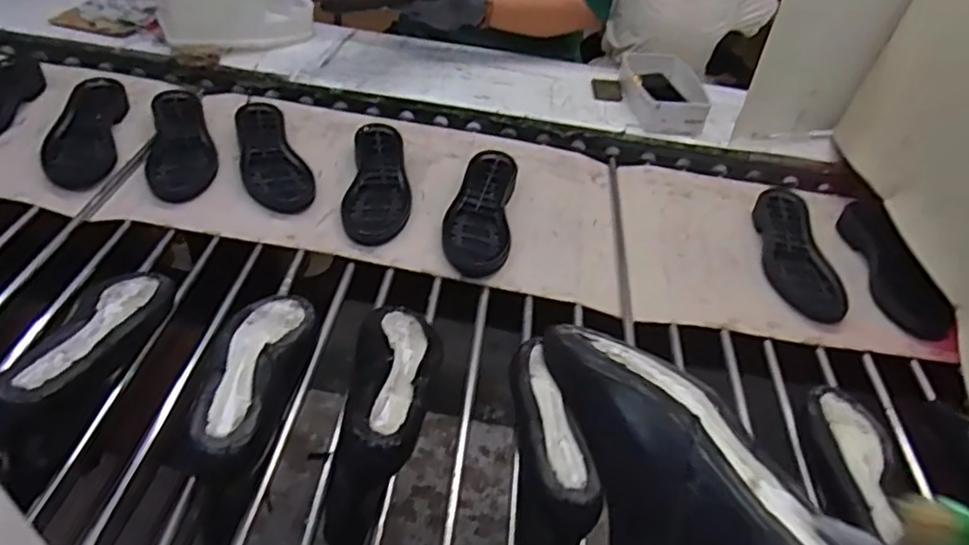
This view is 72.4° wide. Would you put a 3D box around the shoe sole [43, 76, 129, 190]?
[{"bbox_3d":[-0.581,-0.213,0.966,0.082,0.028,0.243,-5,44,-13],"label":"shoe sole"}]

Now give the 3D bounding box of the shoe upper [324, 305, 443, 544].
[{"bbox_3d":[-0.086,0.112,0.635,0.081,0.100,0.256,6,42,-1],"label":"shoe upper"}]

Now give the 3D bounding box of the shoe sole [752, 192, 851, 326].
[{"bbox_3d":[0.425,-0.031,0.910,0.085,0.027,0.250,8,42,0],"label":"shoe sole"}]

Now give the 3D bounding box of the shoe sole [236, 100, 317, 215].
[{"bbox_3d":[-0.312,-0.172,0.954,0.086,0.026,0.243,-16,47,-24],"label":"shoe sole"}]

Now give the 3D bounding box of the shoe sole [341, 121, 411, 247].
[{"bbox_3d":[-0.148,-0.131,0.936,0.086,0.024,0.255,3,42,-5],"label":"shoe sole"}]

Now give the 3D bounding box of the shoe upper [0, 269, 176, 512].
[{"bbox_3d":[-0.381,0.077,0.637,0.075,0.096,0.257,9,42,1],"label":"shoe upper"}]

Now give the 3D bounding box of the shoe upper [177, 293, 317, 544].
[{"bbox_3d":[-0.215,0.114,0.613,0.081,0.086,0.270,4,42,-4],"label":"shoe upper"}]

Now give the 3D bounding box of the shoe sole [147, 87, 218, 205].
[{"bbox_3d":[-0.444,-0.194,0.964,0.085,0.023,0.247,-10,45,-19],"label":"shoe sole"}]

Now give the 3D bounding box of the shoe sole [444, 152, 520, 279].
[{"bbox_3d":[-0.005,-0.086,0.905,0.087,0.031,0.241,7,42,0],"label":"shoe sole"}]

